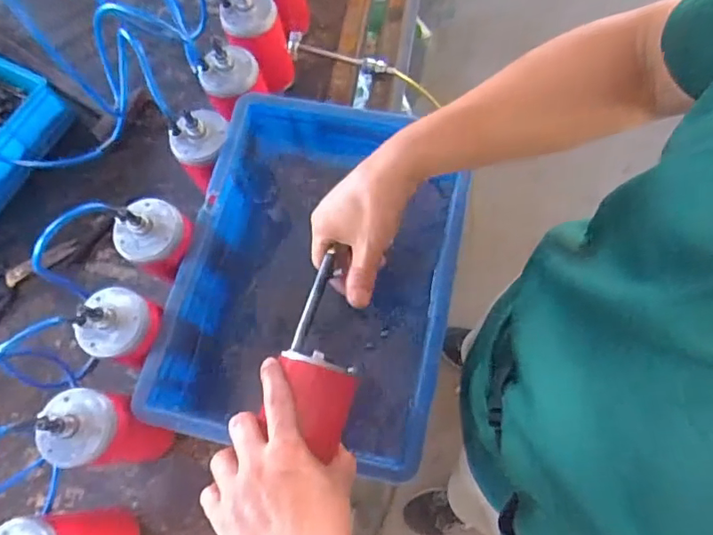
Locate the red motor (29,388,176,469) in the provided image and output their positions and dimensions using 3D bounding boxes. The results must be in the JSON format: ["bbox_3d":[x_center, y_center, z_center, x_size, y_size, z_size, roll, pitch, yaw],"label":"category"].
[{"bbox_3d":[-0.261,0.185,0.582,0.092,0.194,0.089,1,72,4],"label":"red motor"}]

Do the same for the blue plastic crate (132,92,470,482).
[{"bbox_3d":[-0.044,0.007,0.622,0.301,0.094,0.405,11,73,7],"label":"blue plastic crate"}]

